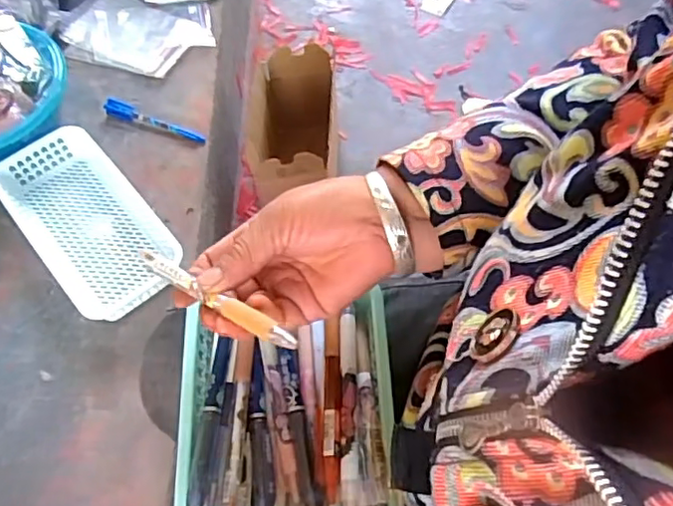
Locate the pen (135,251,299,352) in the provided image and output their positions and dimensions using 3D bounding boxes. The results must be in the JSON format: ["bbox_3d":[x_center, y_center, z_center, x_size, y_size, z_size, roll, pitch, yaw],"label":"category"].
[{"bbox_3d":[-0.066,0.023,0.322,0.124,0.007,0.011,23,67,35],"label":"pen"}]

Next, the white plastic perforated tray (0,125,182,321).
[{"bbox_3d":[-0.307,-0.039,0.756,0.140,0.039,0.271,-39,71,-14],"label":"white plastic perforated tray"}]

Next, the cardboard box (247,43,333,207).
[{"bbox_3d":[-0.066,-0.173,0.965,0.106,0.214,0.222,1,66,2],"label":"cardboard box"}]

